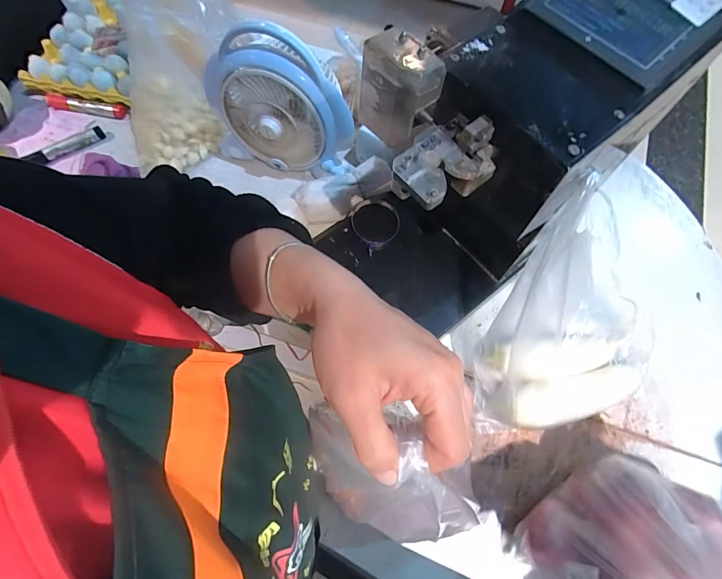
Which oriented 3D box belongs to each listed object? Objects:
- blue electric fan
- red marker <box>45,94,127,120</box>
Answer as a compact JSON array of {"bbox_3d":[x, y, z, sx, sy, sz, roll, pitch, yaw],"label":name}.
[{"bbox_3d":[-0.144,-0.305,0.664,0.266,0.230,0.094,22,69,8],"label":"blue electric fan"},{"bbox_3d":[-0.576,-0.384,0.822,0.177,0.025,0.023,11,67,4],"label":"red marker"}]

